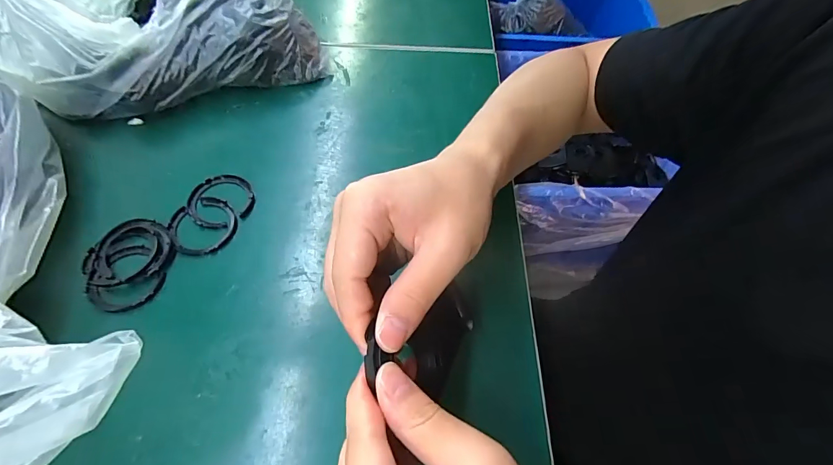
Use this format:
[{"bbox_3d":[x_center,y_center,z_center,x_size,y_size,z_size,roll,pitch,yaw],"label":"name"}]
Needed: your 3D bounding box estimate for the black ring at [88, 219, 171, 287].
[{"bbox_3d":[-0.210,0.015,0.287,0.049,0.006,0.052,-10,61,-9],"label":"black ring"}]

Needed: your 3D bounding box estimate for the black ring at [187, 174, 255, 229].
[{"bbox_3d":[-0.160,-0.026,0.318,0.050,0.005,0.050,1,60,-2],"label":"black ring"}]

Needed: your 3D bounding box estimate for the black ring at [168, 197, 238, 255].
[{"bbox_3d":[-0.167,-0.006,0.304,0.048,0.004,0.050,1,60,-2],"label":"black ring"}]

